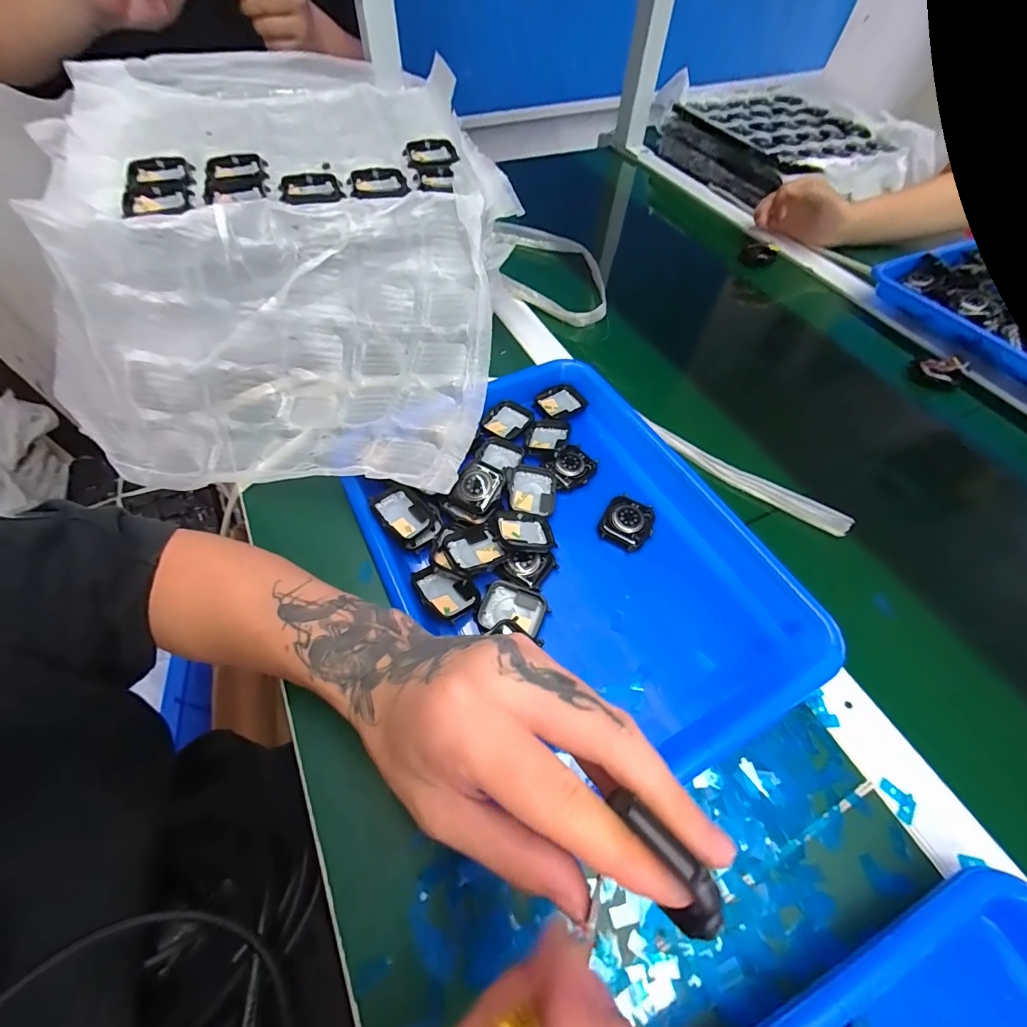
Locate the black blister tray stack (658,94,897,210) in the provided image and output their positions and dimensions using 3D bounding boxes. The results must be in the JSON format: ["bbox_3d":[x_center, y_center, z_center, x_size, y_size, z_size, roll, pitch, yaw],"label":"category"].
[{"bbox_3d":[0.421,-0.604,0.740,0.239,0.096,0.294,-24,60,-16],"label":"black blister tray stack"}]

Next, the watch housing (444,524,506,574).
[{"bbox_3d":[-0.028,0.026,0.319,0.038,0.016,0.038,-19,59,-13],"label":"watch housing"}]

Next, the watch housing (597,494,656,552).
[{"bbox_3d":[0.090,0.006,0.346,0.038,0.010,0.042,25,60,15],"label":"watch housing"}]

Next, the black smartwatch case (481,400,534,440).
[{"bbox_3d":[-0.004,-0.083,0.407,0.037,0.016,0.042,34,62,20],"label":"black smartwatch case"}]

